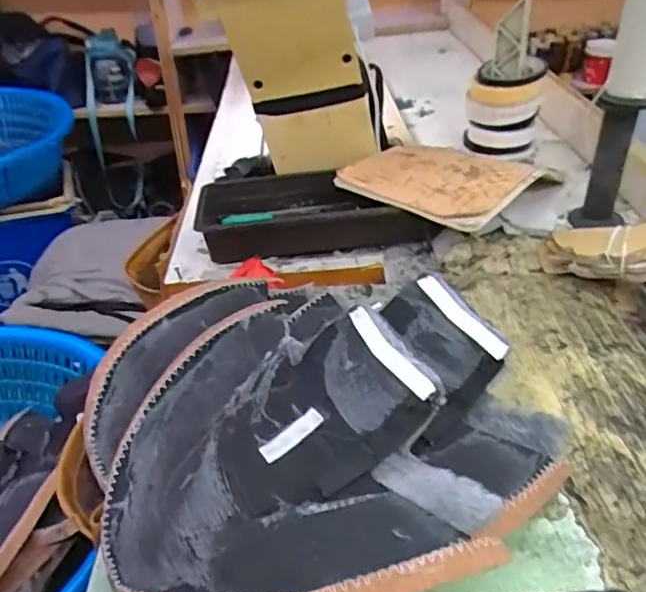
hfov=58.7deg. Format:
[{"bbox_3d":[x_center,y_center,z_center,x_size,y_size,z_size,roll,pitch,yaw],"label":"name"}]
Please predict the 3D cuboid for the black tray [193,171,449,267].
[{"bbox_3d":[-0.018,-0.093,0.686,0.257,0.056,0.157,-8,36,-8],"label":"black tray"}]

